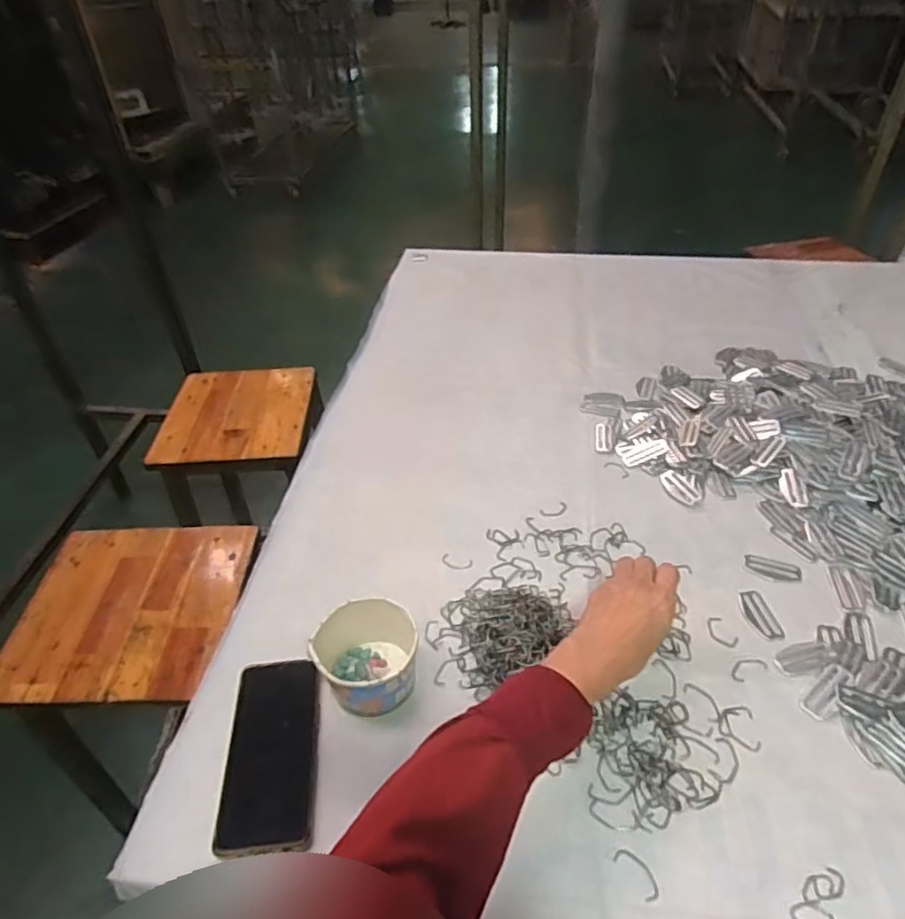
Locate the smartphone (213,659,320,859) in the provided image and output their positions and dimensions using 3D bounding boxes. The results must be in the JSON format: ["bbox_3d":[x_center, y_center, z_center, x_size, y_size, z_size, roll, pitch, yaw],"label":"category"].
[{"bbox_3d":[-0.161,0.262,0.565,0.077,0.017,0.168,-5,41,-4],"label":"smartphone"}]

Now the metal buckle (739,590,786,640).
[{"bbox_3d":[0.325,0.163,0.664,0.029,0.004,0.060,-6,41,-6],"label":"metal buckle"}]

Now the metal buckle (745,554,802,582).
[{"bbox_3d":[0.364,0.123,0.712,0.058,0.005,0.024,15,44,18],"label":"metal buckle"}]

